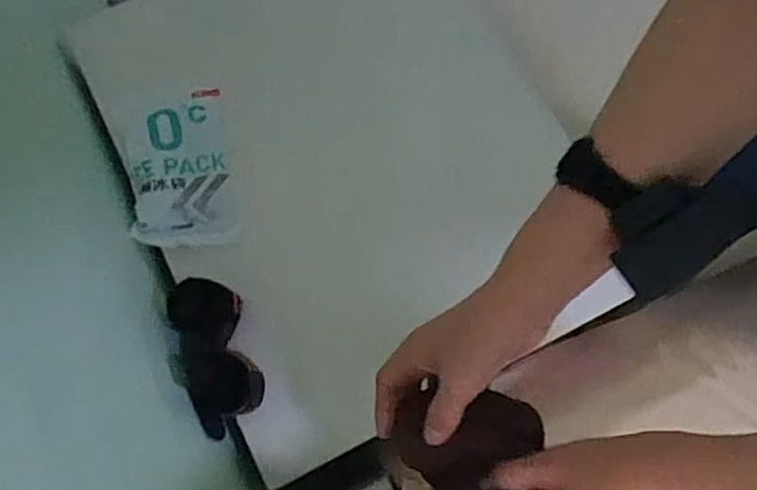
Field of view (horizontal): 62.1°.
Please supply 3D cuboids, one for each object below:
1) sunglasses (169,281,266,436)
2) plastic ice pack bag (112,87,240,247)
[{"bbox_3d":[-0.138,0.089,0.534,0.056,0.030,0.131,-22,62,-5],"label":"sunglasses"},{"bbox_3d":[-0.186,-0.071,0.586,0.092,0.032,0.145,-14,75,-3],"label":"plastic ice pack bag"}]

